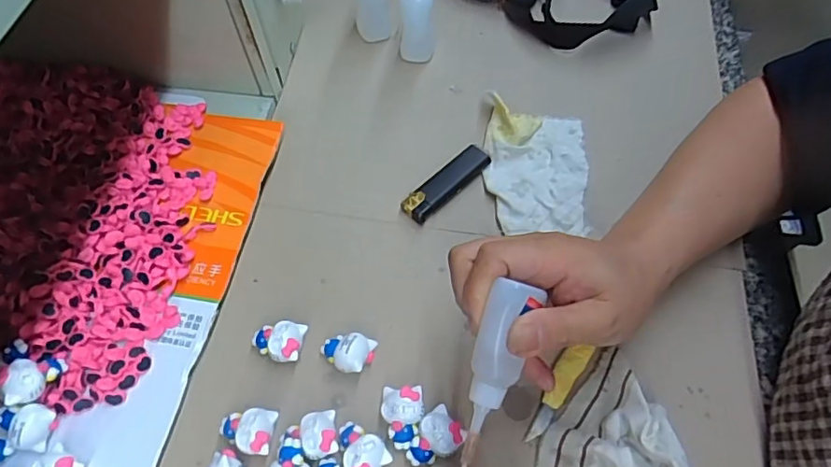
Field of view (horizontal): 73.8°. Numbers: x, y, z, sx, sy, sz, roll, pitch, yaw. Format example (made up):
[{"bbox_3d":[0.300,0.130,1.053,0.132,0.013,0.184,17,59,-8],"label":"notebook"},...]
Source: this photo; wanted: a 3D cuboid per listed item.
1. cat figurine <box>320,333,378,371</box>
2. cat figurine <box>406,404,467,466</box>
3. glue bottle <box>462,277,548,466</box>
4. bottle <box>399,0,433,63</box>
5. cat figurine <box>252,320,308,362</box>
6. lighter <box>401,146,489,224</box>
[{"bbox_3d":[-0.045,0.076,0.357,0.033,0.021,0.025,22,61,13],"label":"cat figurine"},{"bbox_3d":[0.011,0.123,0.327,0.034,0.018,0.024,-38,65,-20],"label":"cat figurine"},{"bbox_3d":[0.039,0.071,0.273,0.024,0.023,0.096,15,96,10],"label":"glue bottle"},{"bbox_3d":[0.001,-0.185,0.470,0.028,0.091,0.021,-4,59,-2],"label":"bottle"},{"bbox_3d":[-0.090,0.070,0.361,0.034,0.017,0.026,11,60,7],"label":"cat figurine"},{"bbox_3d":[0.023,-0.039,0.421,0.023,0.007,0.079,39,67,22],"label":"lighter"}]

